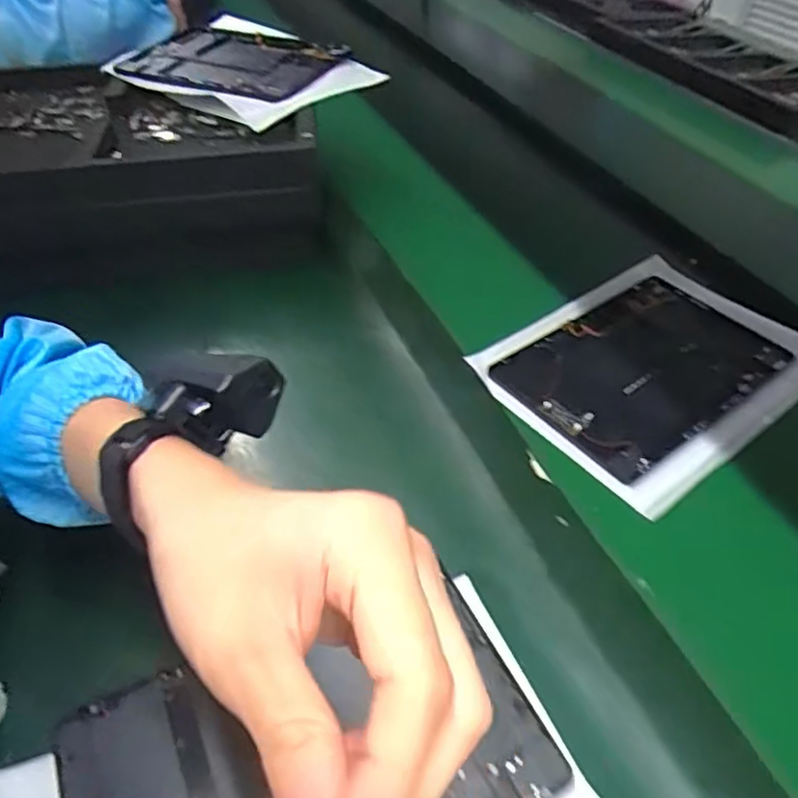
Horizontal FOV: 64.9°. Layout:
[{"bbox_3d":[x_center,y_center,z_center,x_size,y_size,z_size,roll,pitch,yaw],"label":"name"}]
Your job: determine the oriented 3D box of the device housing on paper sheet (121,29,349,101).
[{"bbox_3d":[-0.195,-0.398,0.745,0.247,0.017,0.179,20,49,16],"label":"device housing on paper sheet"}]

